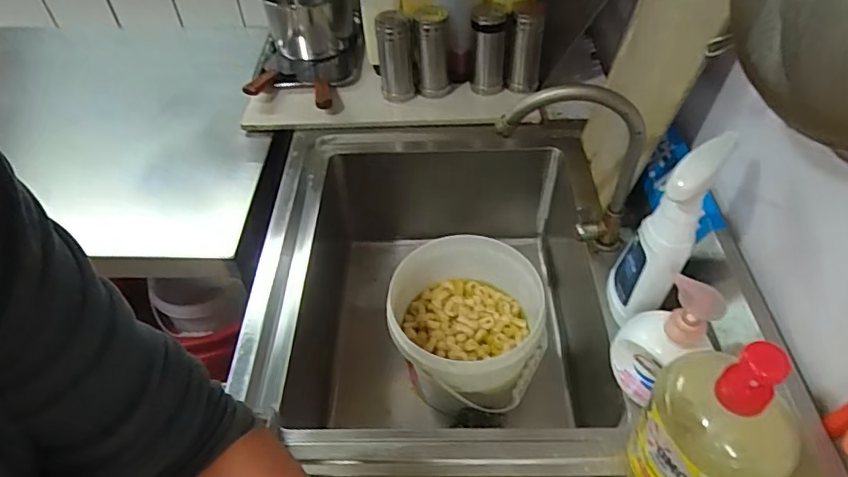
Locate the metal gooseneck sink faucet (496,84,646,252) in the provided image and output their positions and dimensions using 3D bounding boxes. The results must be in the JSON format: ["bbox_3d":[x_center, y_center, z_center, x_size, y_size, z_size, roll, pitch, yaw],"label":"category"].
[{"bbox_3d":[0.206,-0.091,0.749,0.210,0.274,0.038,1,49,2],"label":"metal gooseneck sink faucet"}]

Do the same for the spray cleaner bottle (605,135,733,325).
[{"bbox_3d":[0.275,0.003,0.634,0.065,0.252,0.108,19,52,17],"label":"spray cleaner bottle"}]

